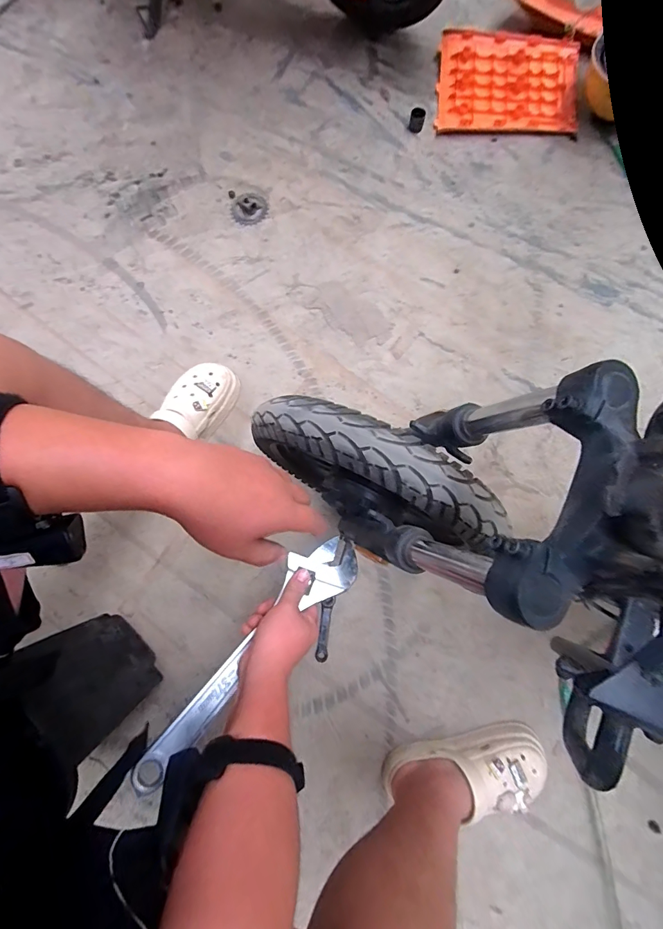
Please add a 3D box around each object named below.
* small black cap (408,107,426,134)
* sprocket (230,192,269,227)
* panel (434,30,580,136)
[{"bbox_3d":[0.205,-0.824,0.916,0.034,0.027,0.039,13,79,3],"label":"small black cap"},{"bbox_3d":[-0.191,-0.594,0.892,0.087,0.009,0.080,0,79,0],"label":"sprocket"},{"bbox_3d":[0.427,-0.927,0.939,0.331,0.042,0.281,2,79,1],"label":"panel"}]

